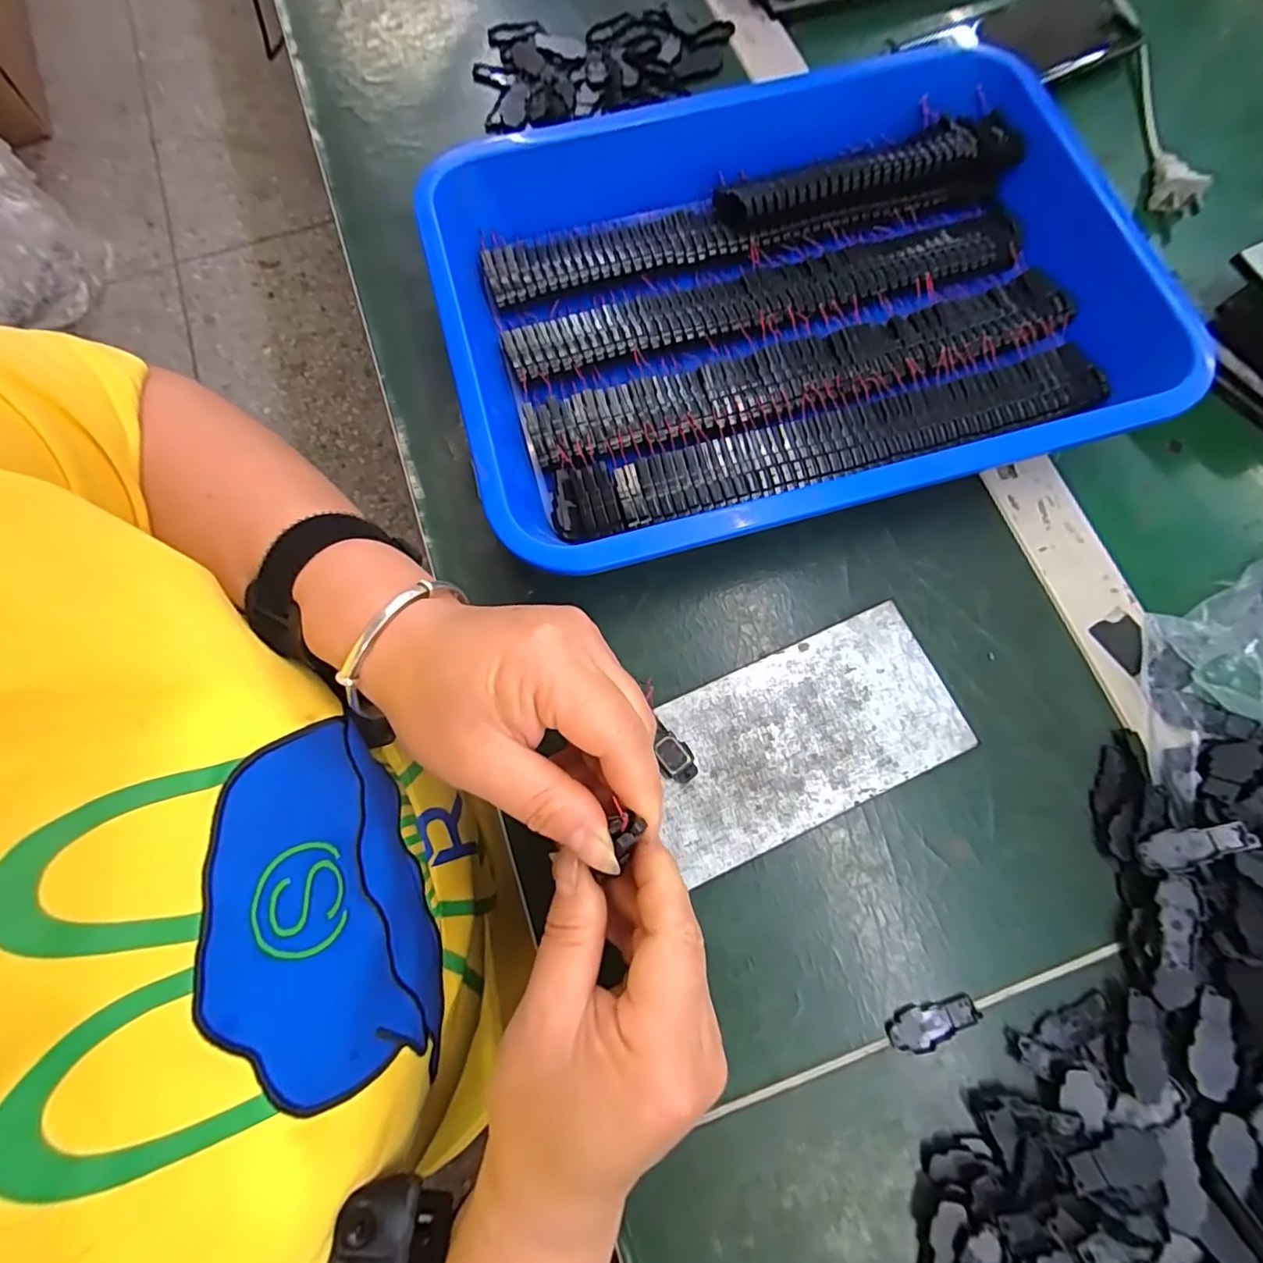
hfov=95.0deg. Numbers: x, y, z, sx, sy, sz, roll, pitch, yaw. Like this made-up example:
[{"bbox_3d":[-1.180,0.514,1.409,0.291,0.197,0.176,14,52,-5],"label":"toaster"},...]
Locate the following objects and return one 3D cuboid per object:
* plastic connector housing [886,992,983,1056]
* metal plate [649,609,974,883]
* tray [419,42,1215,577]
[{"bbox_3d":[0.128,0.166,0.244,0.039,0.004,0.017,-12,75,-4],"label":"plastic connector housing"},{"bbox_3d":[0.079,0.049,0.274,0.161,0.007,0.077,-23,76,-7],"label":"metal plate"},{"bbox_3d":[0.084,-0.179,0.317,0.358,0.048,0.260,-15,75,-5],"label":"tray"}]

